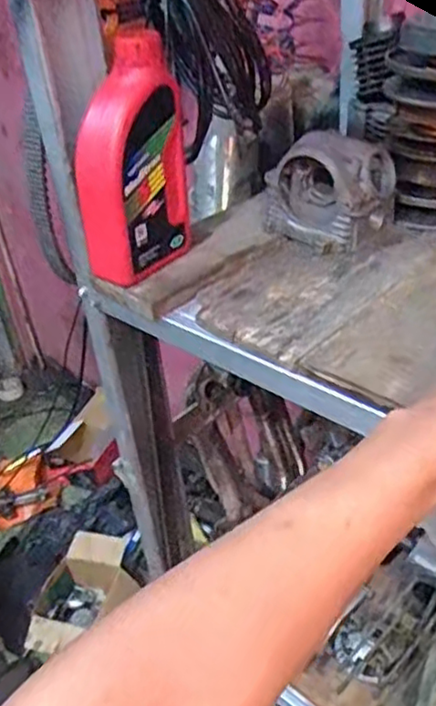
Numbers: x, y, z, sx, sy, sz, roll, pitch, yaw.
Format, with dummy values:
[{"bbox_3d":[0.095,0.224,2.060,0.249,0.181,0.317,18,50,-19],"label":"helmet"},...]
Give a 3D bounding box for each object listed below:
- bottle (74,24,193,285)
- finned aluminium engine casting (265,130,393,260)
[{"bbox_3d":[-0.082,-0.184,0.641,0.054,0.215,0.104,19,42,31],"label":"bottle"},{"bbox_3d":[0.124,-0.187,0.742,0.122,0.105,0.098,23,45,34],"label":"finned aluminium engine casting"}]

